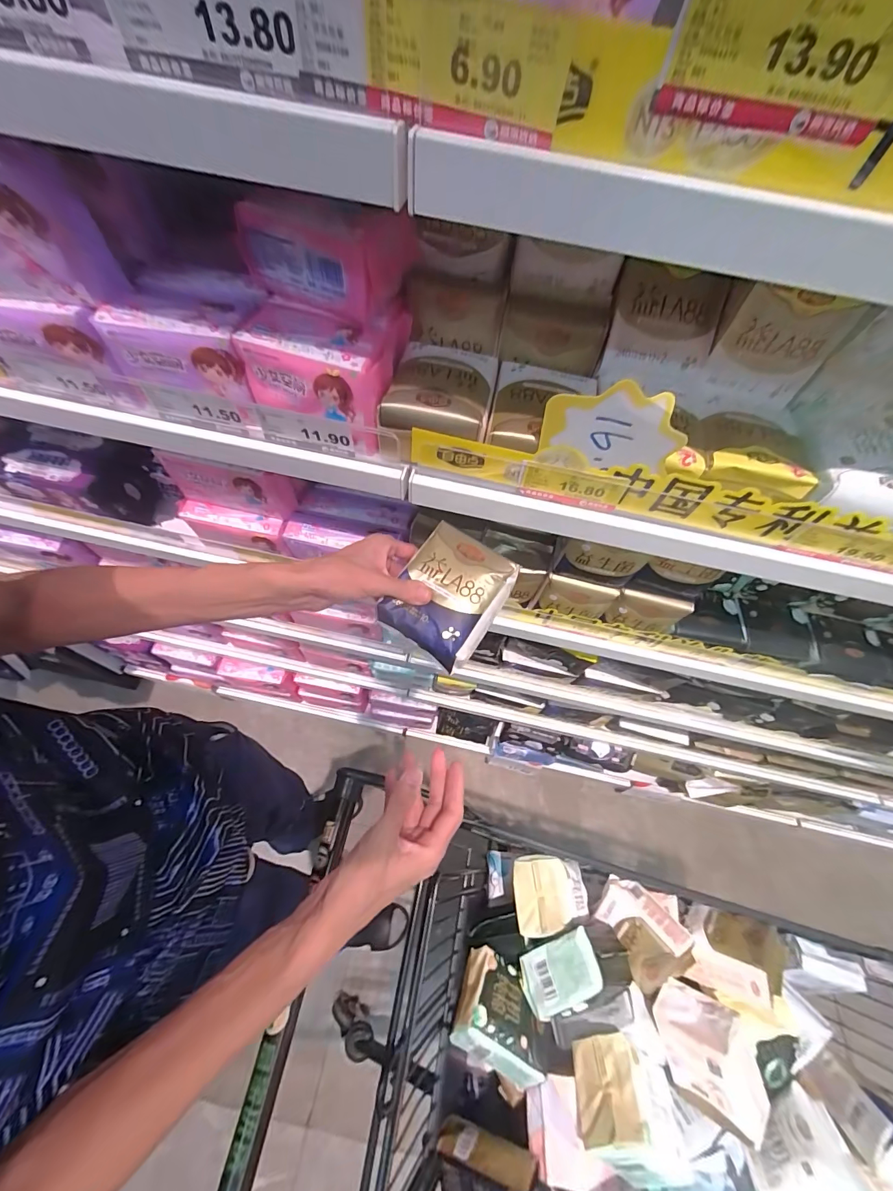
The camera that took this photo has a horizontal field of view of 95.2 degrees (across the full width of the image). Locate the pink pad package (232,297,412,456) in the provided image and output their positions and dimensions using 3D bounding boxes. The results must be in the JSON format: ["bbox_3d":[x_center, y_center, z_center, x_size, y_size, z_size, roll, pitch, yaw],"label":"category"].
[{"bbox_3d":[-0.107,-0.210,0.374,0.126,0.075,0.102,12,61,3],"label":"pink pad package"}]

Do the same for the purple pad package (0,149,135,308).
[{"bbox_3d":[-0.324,-0.272,0.300,0.129,0.084,0.038,9,61,1],"label":"purple pad package"}]

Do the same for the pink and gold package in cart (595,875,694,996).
[{"bbox_3d":[0.278,0.492,0.592,0.068,0.096,0.123,2,23,-35],"label":"pink and gold package in cart"}]

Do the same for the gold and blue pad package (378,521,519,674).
[{"bbox_3d":[0.003,0.001,0.393,0.091,0.045,0.114,33,79,12],"label":"gold and blue pad package"}]

